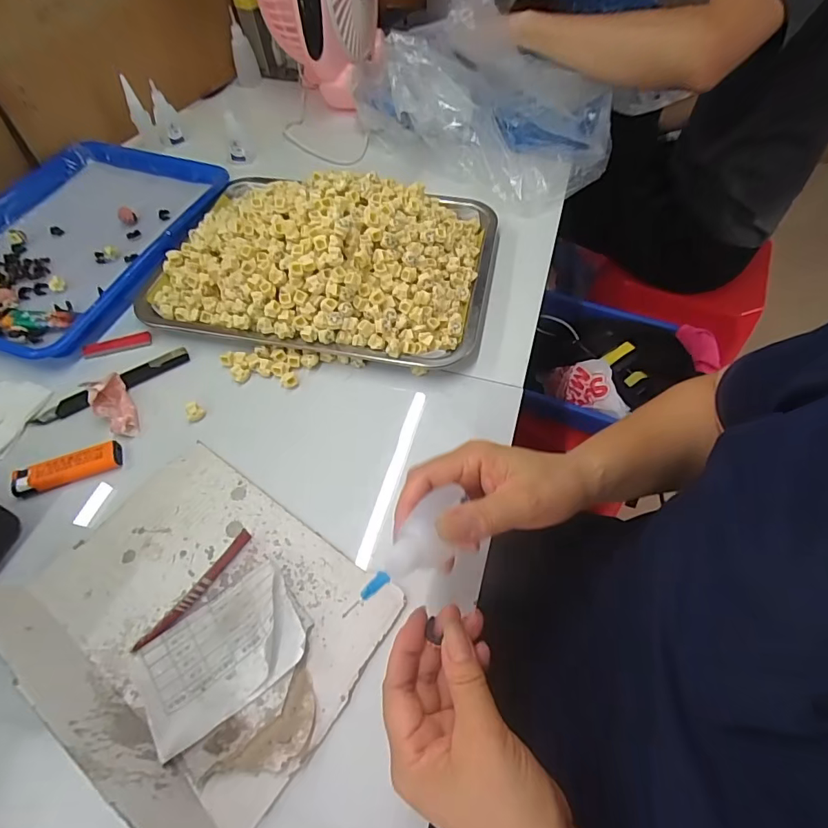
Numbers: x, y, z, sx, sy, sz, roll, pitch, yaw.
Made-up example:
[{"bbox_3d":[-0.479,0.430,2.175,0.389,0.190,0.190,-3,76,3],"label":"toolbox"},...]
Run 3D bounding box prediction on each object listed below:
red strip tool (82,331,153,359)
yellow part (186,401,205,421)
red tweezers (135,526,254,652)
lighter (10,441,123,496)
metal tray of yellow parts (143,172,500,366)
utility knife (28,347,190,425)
[{"bbox_3d":[-0.301,-0.071,0.473,0.067,0.006,0.016,-13,57,-8],"label":"red strip tool"},{"bbox_3d":[-0.199,-0.003,0.419,0.015,0.009,0.015,0,57,1],"label":"yellow part"},{"bbox_3d":[-0.156,0.125,0.335,0.011,0.009,0.098,29,62,18],"label":"red tweezers"},{"bbox_3d":[-0.289,0.047,0.389,0.080,0.013,0.023,-21,59,-12],"label":"lighter"},{"bbox_3d":[-0.097,-0.178,0.487,0.349,0.082,0.249,9,57,7],"label":"metal tray of yellow parts"},{"bbox_3d":[-0.284,-0.026,0.437,0.143,0.009,0.020,-29,61,-17],"label":"utility knife"}]

